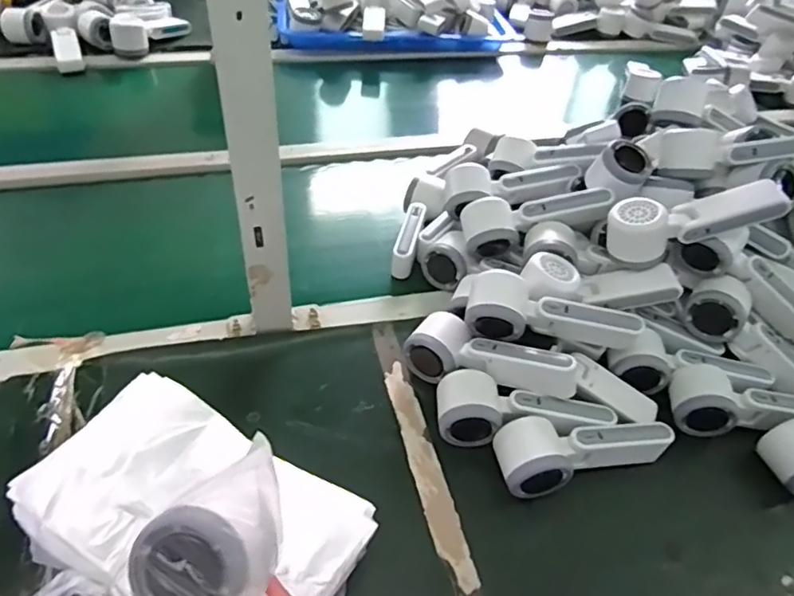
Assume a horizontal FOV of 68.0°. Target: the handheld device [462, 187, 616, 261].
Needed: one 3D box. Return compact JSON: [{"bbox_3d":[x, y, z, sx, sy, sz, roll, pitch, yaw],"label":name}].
[{"bbox_3d":[0.159,-0.089,0.668,0.160,0.058,0.049,-12,46,9],"label":"handheld device"}]

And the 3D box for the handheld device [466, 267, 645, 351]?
[{"bbox_3d":[0.153,0.022,0.584,0.163,0.060,0.053,11,46,5],"label":"handheld device"}]

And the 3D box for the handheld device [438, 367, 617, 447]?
[{"bbox_3d":[0.120,0.109,0.565,0.164,0.049,0.066,3,46,-3],"label":"handheld device"}]

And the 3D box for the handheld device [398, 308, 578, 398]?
[{"bbox_3d":[0.089,0.062,0.578,0.170,0.066,0.045,11,16,19],"label":"handheld device"}]

